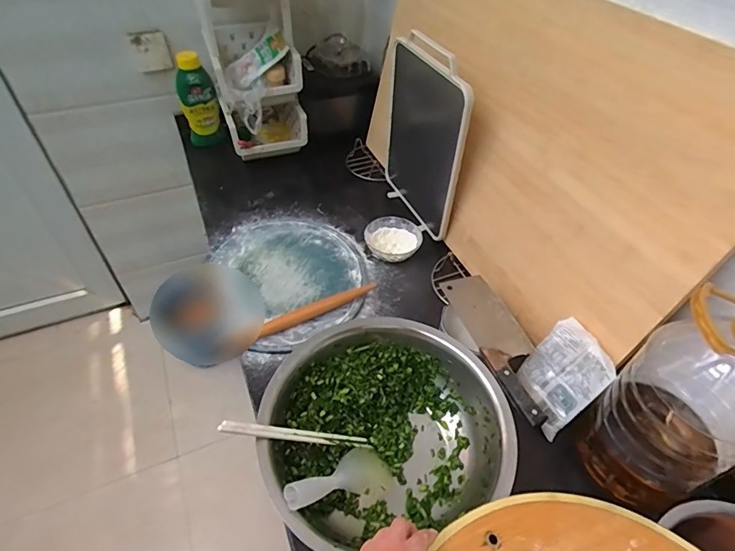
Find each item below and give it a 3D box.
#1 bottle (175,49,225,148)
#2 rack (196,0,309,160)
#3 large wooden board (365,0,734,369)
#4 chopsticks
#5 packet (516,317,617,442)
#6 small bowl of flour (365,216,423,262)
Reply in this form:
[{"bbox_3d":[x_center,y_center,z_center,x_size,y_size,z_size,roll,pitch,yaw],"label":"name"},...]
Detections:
[{"bbox_3d":[-0.471,-0.482,1.209,0.098,0.258,0.076,-13,49,-14],"label":"bottle"},{"bbox_3d":[-0.311,-0.614,1.090,0.220,0.586,0.356,-21,44,-21],"label":"rack"},{"bbox_3d":[0.226,-0.269,0.814,0.034,0.488,0.888,-7,43,-27],"label":"large wooden board"},{"bbox_3d":[-0.094,0.220,0.597,0.222,0.017,0.020,21,38,-32],"label":"chopsticks"},{"bbox_3d":[0.301,0.157,0.679,0.019,0.157,0.114,13,31,-37],"label":"packet"},{"bbox_3d":[0.057,-0.072,0.949,0.119,0.053,0.112,1,47,-1],"label":"small bowl of flour"}]

